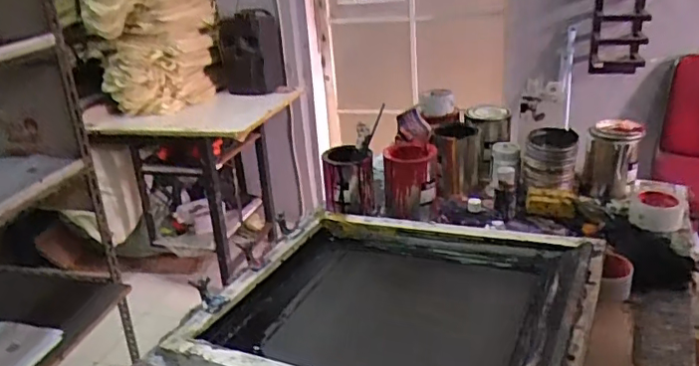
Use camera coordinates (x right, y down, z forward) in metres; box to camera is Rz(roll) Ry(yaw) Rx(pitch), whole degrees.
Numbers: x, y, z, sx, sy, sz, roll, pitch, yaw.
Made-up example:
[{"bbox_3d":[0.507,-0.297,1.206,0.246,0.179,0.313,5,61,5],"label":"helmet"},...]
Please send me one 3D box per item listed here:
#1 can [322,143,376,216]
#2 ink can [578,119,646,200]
[{"bbox_3d":[-0.001,-0.005,1.218,0.107,0.126,0.104,-3,24,2],"label":"can"},{"bbox_3d":[0.567,-0.049,1.214,0.102,0.152,0.110,15,30,37],"label":"ink can"}]

